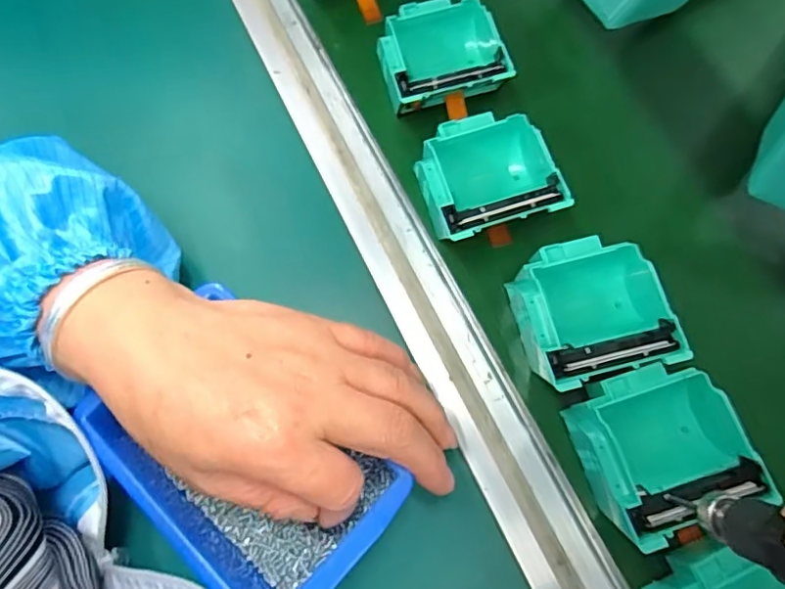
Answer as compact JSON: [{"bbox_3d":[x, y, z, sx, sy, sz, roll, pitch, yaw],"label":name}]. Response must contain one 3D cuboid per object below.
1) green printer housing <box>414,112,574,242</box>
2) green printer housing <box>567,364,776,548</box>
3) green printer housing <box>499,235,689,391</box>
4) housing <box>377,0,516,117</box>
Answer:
[{"bbox_3d":[0.057,-0.068,0.348,0.079,0.037,0.077,-16,69,0],"label":"green printer housing"},{"bbox_3d":[0.136,0.079,0.296,0.075,0.038,0.076,-22,70,-4],"label":"green printer housing"},{"bbox_3d":[0.110,0.011,0.321,0.082,0.039,0.079,-15,69,0],"label":"green printer housing"},{"bbox_3d":[0.030,-0.155,0.378,0.081,0.033,0.077,-15,69,0],"label":"housing"}]

